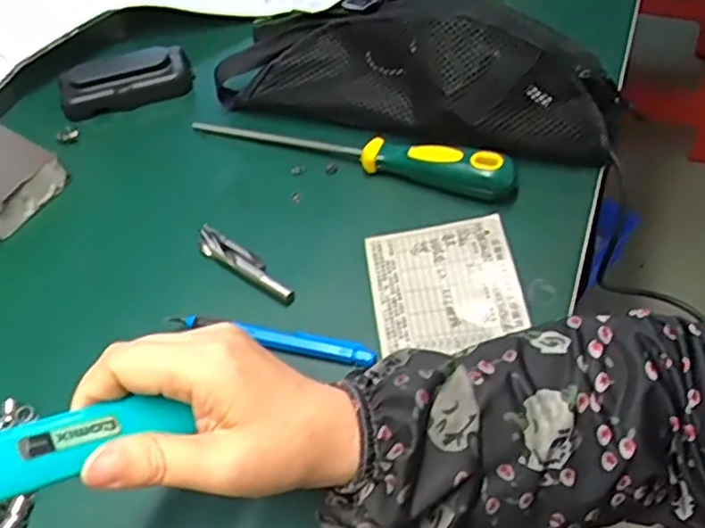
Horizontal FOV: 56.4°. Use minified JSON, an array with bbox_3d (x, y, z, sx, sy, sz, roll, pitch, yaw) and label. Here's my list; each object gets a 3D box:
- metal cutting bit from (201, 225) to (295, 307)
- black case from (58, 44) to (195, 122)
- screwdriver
[{"bbox_3d":[-0.069,-0.001,0.422,0.084,0.009,0.018,30,61,24],"label":"metal cutting bit"},{"bbox_3d":[-0.184,-0.150,0.531,0.104,0.027,0.038,-19,54,-9],"label":"black case"},{"bbox_3d":[-0.001,-0.092,0.467,0.238,0.029,0.037,17,57,17],"label":"screwdriver"}]

